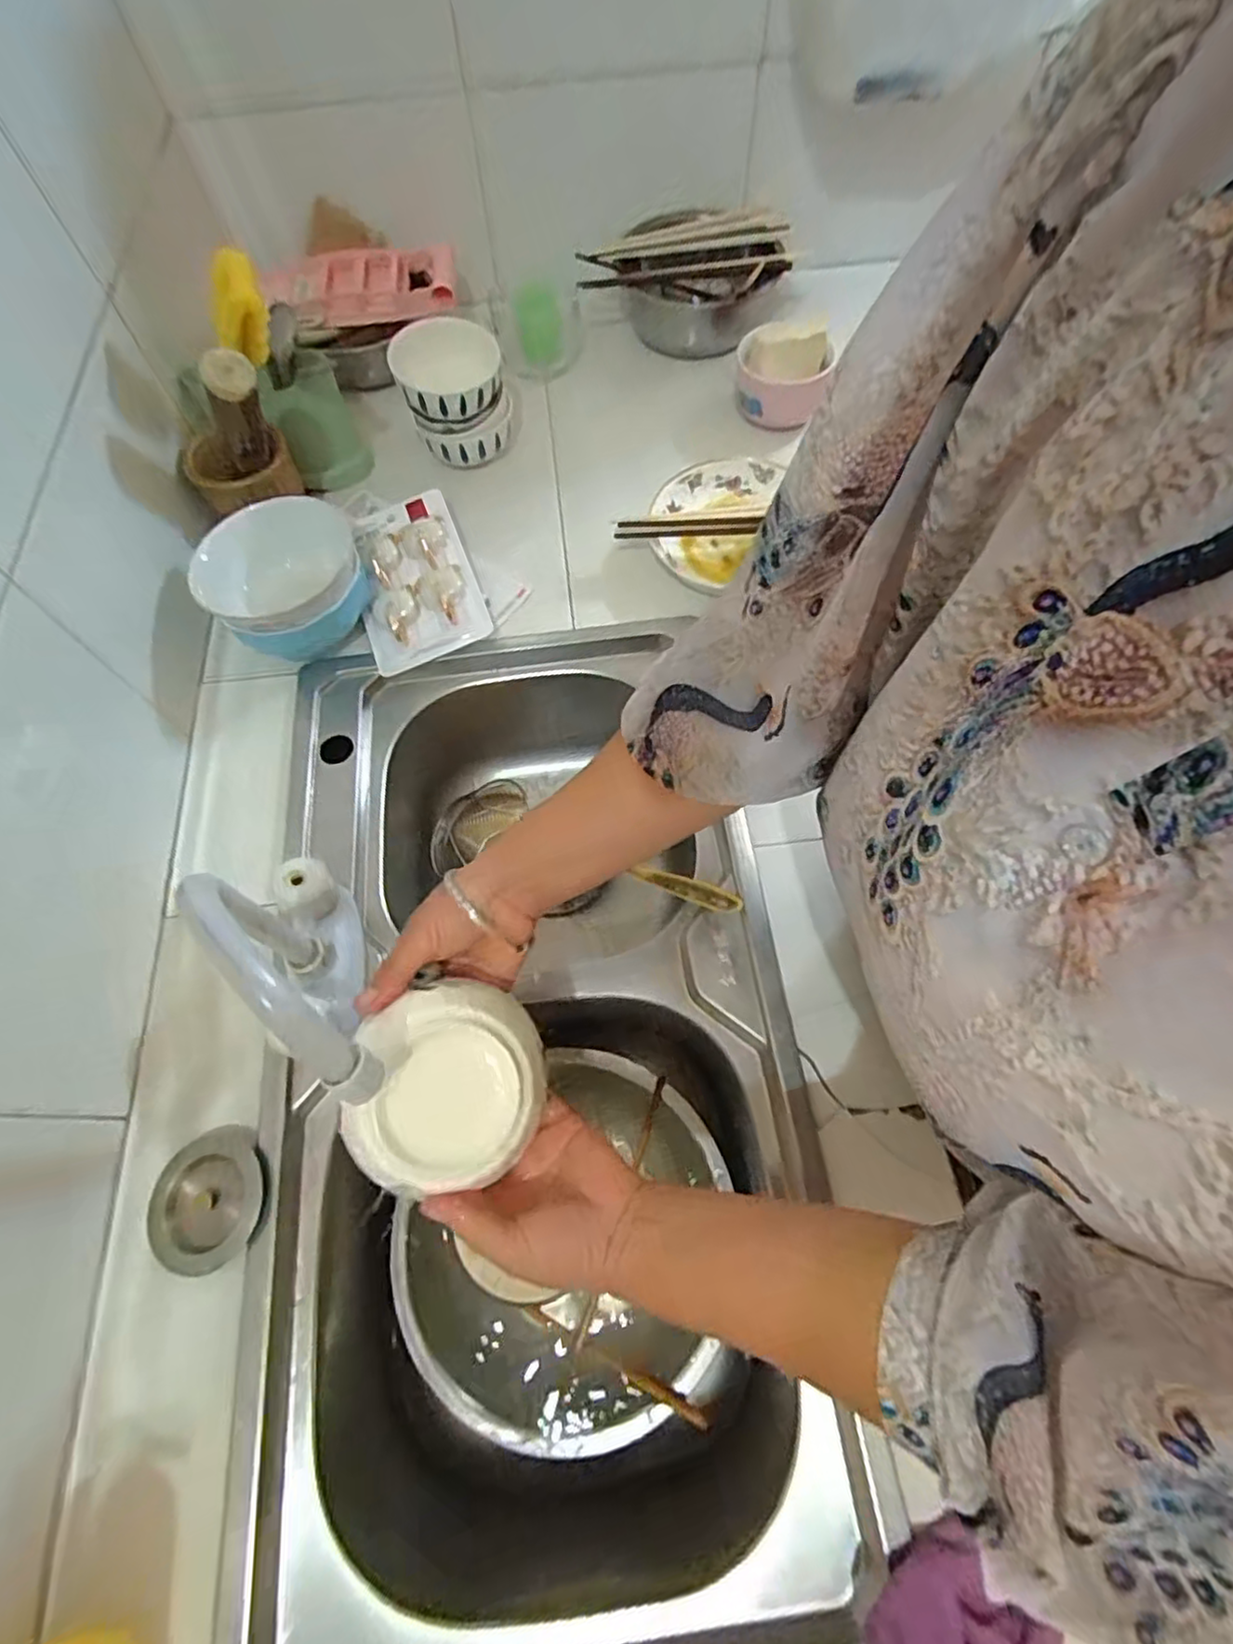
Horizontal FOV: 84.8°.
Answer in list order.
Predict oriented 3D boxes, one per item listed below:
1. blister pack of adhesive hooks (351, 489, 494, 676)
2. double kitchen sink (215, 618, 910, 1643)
[{"bbox_3d":[-0.206,-0.248,0.691,0.118,0.043,0.196,-20,66,-6],"label":"blister pack of adhesive hooks"},{"bbox_3d":[-0.070,0.186,0.583,0.410,0.163,0.733,-10,65,-1],"label":"double kitchen sink"}]

